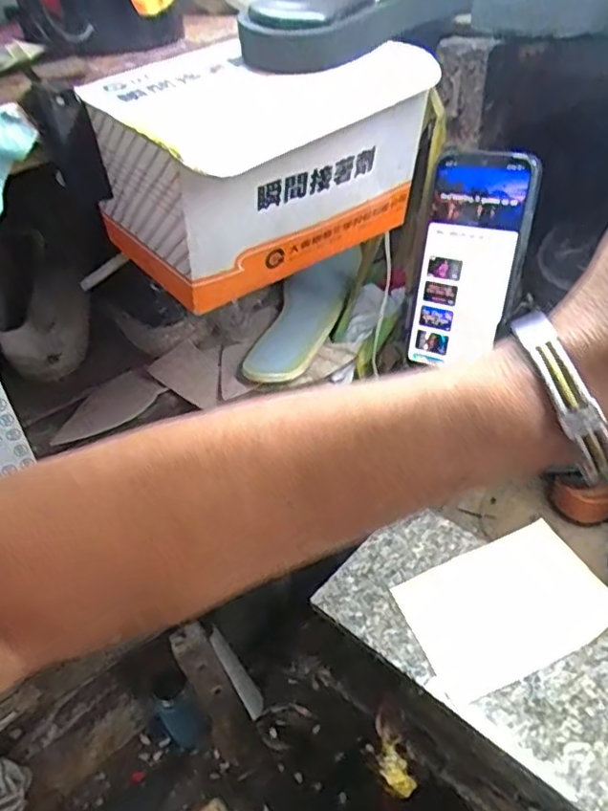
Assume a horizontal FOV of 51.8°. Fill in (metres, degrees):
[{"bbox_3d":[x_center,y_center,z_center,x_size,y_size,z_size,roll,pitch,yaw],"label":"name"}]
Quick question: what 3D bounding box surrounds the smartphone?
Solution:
[{"bbox_3d":[0.127,-0.109,0.484,0.076,0.163,0.016,19,25,26],"label":"smartphone"}]

